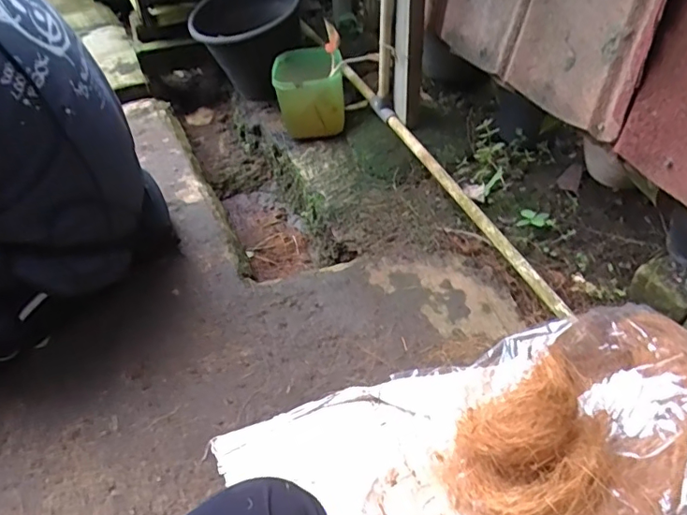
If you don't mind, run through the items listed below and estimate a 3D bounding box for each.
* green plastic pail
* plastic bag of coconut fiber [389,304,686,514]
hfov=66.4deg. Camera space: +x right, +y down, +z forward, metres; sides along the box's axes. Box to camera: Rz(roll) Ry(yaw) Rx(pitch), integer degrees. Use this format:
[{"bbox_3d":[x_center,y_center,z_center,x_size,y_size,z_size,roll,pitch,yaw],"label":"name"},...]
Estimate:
[{"bbox_3d":[-0.082,-0.392,1.248,0.157,0.186,0.138,-7,45,-2],"label":"green plastic pail"},{"bbox_3d":[0.329,0.188,0.652,0.450,0.146,0.297,-13,46,-8],"label":"plastic bag of coconut fiber"}]

